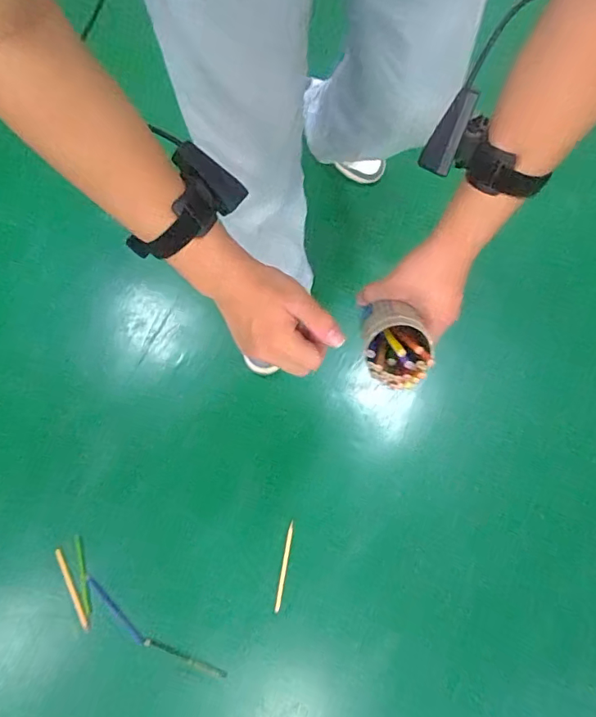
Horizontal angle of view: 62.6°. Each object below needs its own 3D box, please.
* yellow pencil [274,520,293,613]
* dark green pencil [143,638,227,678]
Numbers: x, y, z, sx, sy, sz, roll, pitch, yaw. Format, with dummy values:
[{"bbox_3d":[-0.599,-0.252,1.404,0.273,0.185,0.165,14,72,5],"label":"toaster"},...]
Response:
[{"bbox_3d":[-0.028,0.416,0.984,0.011,0.007,0.168,10,74,2],"label":"yellow pencil"},{"bbox_3d":[-0.218,0.578,0.947,0.168,0.008,0.015,21,74,5],"label":"dark green pencil"}]

